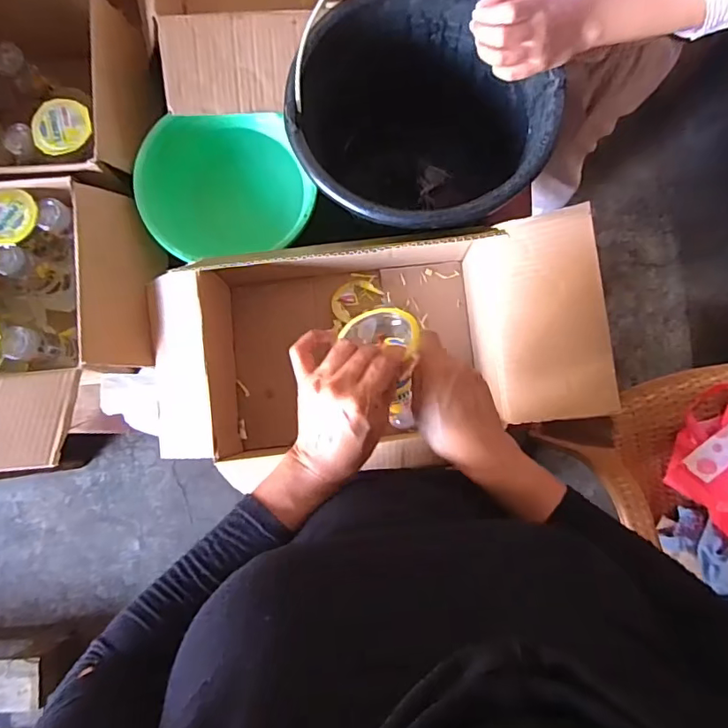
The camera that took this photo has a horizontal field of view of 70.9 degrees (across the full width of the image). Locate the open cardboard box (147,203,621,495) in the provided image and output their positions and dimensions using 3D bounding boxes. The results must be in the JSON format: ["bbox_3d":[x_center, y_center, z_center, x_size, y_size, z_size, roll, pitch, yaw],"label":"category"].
[{"bbox_3d":[0.003,-0.017,0.659,0.541,0.187,0.262,-8,84,12],"label":"open cardboard box"}]

